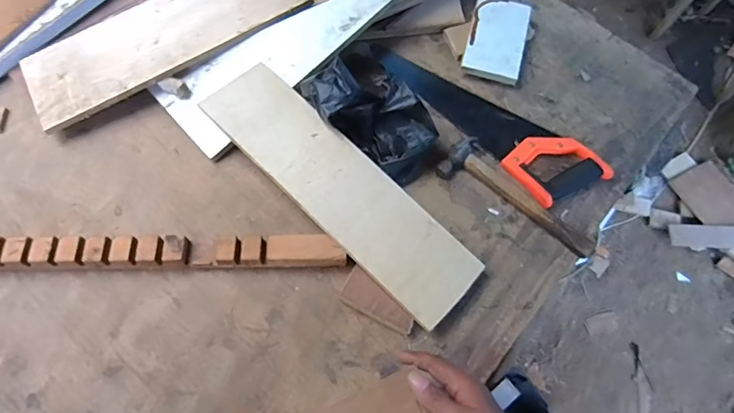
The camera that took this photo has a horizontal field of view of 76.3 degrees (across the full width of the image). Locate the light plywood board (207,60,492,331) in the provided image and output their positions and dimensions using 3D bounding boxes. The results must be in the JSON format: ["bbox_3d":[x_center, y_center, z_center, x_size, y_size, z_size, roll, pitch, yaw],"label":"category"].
[{"bbox_3d":[-0.037,-0.031,0.665,0.449,0.007,0.125,43,68,9],"label":"light plywood board"}]

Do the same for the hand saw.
[{"bbox_3d":[0.191,-0.161,0.764,0.114,0.025,0.407,-39,74,-17],"label":"hand saw"}]

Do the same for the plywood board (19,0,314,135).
[{"bbox_3d":[-0.328,-0.289,0.769,0.457,0.012,0.167,-30,67,-9],"label":"plywood board"}]

